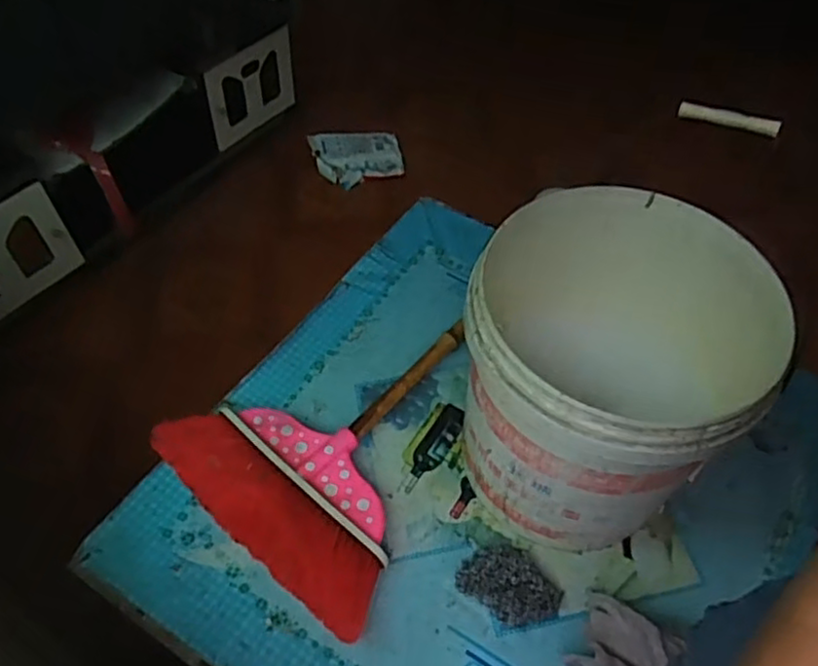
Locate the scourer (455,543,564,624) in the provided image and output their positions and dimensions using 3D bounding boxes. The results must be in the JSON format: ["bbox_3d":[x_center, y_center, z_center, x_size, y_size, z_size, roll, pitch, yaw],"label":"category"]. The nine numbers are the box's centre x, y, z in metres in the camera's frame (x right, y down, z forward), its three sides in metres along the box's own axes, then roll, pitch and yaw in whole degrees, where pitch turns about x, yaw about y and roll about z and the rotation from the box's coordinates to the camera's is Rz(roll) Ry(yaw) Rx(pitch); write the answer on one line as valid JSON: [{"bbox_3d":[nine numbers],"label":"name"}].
[{"bbox_3d":[0.114,0.286,0.780,0.107,0.033,0.076,32,57,21],"label":"scourer"}]

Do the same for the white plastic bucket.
[{"bbox_3d":[0.195,0.061,0.766,0.282,0.332,0.273,1,52,-2],"label":"white plastic bucket"}]

